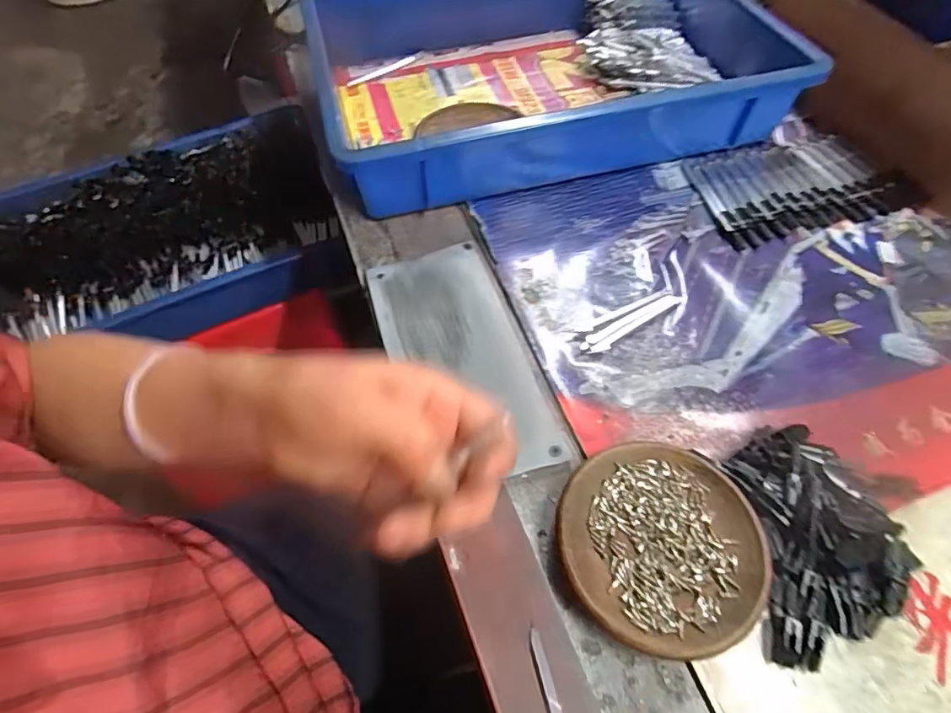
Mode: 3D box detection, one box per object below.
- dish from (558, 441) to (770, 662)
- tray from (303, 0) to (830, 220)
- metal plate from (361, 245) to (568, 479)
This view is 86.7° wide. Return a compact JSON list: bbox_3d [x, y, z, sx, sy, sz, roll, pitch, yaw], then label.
[{"bbox_3d":[0.107,0.107,0.292,0.115,0.016,0.109,0,58,0],"label":"dish"},{"bbox_3d":[0.074,-0.300,0.517,0.451,0.079,0.299,-13,59,-8],"label":"tray"},{"bbox_3d":[-0.011,-0.003,0.368,0.094,0.007,0.196,-15,60,-13],"label":"metal plate"}]

